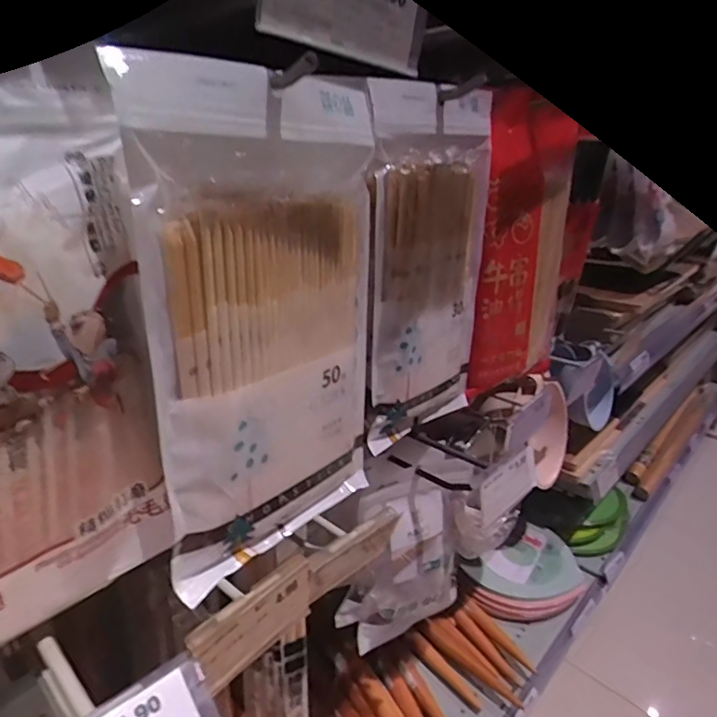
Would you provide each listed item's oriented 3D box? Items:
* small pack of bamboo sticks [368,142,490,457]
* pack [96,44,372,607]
[{"bbox_3d":[0.061,-0.046,0.436,0.023,0.227,0.145,18,27,35],"label":"small pack of bamboo sticks"},{"bbox_3d":[-0.046,-0.015,0.319,0.020,0.283,0.170,18,27,36],"label":"pack"}]

